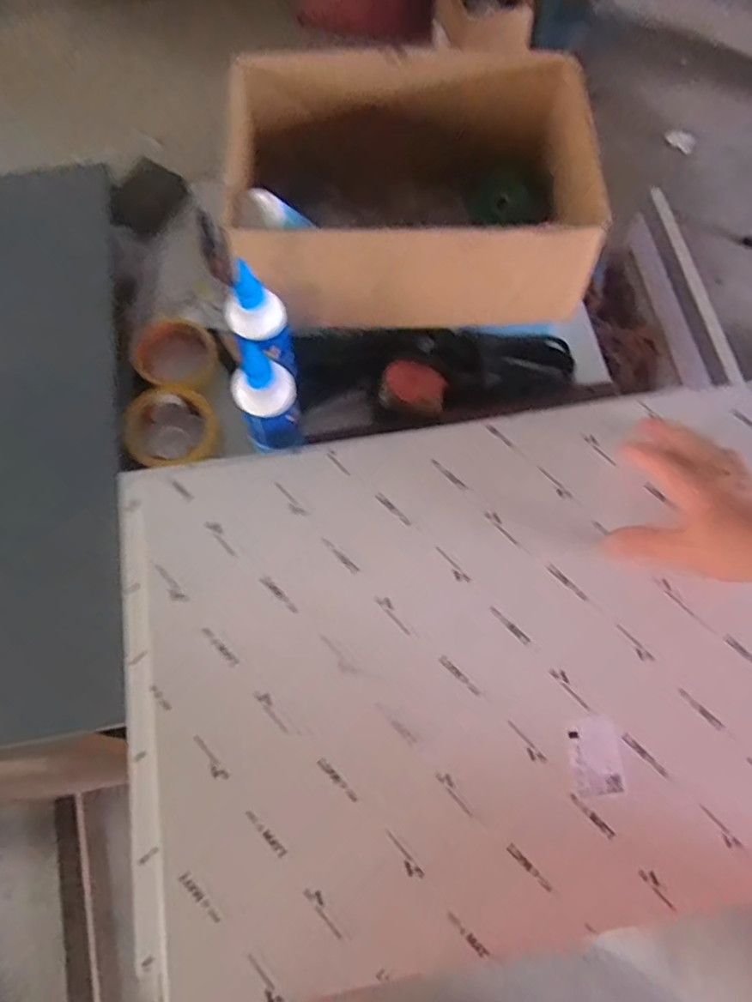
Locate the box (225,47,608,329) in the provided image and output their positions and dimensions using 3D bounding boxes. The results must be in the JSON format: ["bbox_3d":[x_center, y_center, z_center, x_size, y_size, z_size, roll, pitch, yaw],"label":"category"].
[{"bbox_3d":[0.042,-0.318,0.676,0.375,0.171,0.272,-1,69,0],"label":"box"}]

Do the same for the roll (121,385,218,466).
[{"bbox_3d":[-0.229,-0.082,0.679,0.096,0.031,0.089,0,69,0],"label":"roll"}]

